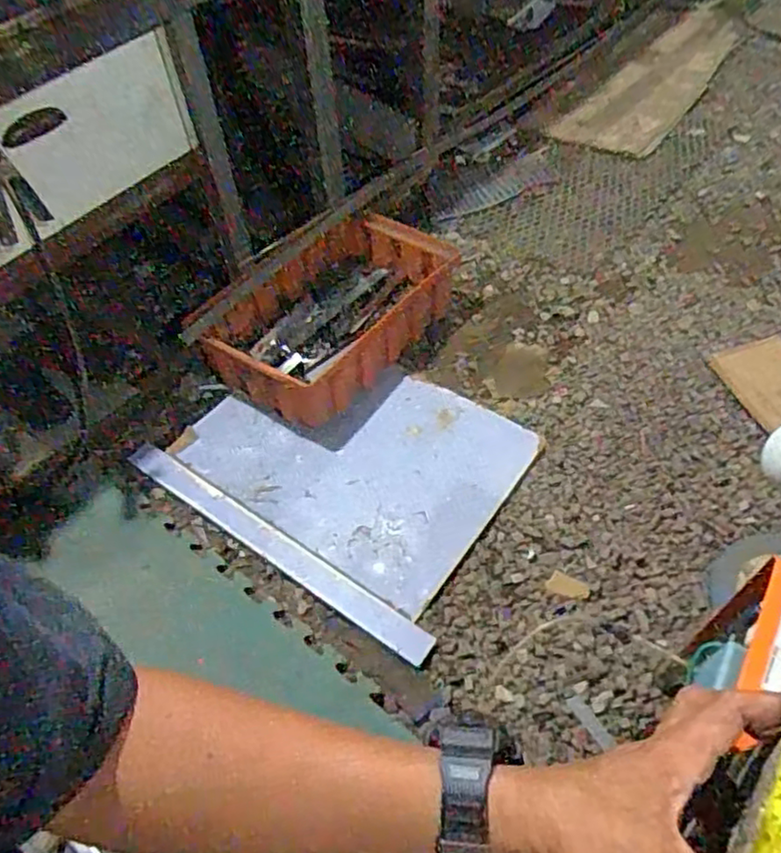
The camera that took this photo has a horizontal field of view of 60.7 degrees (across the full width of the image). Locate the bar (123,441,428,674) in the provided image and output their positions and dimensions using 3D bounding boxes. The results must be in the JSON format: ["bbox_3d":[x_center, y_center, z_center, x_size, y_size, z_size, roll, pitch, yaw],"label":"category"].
[{"bbox_3d":[-0.239,0.225,1.308,0.748,0.034,0.061,27,60,24],"label":"bar"}]

